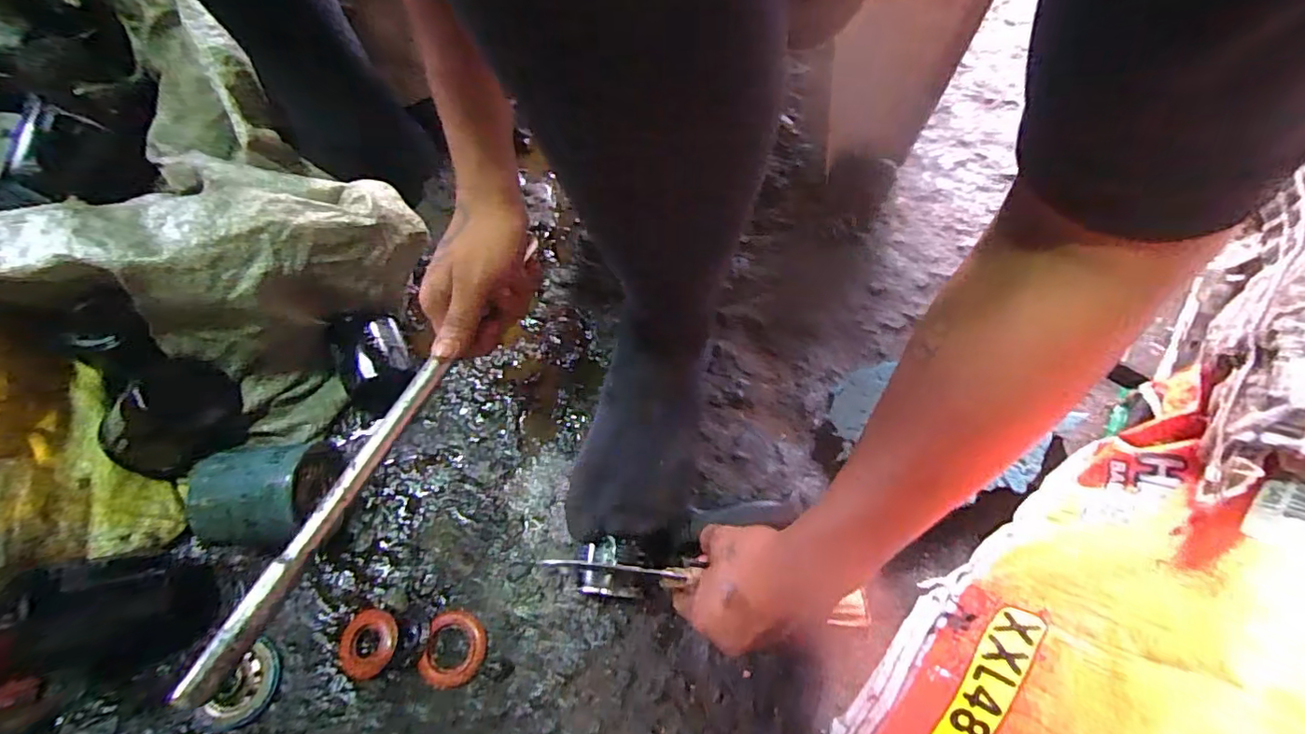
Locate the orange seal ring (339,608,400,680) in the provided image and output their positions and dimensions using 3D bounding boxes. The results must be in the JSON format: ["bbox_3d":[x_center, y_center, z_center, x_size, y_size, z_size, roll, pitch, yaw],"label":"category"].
[{"bbox_3d":[-0.230,0.223,0.453,0.047,0.008,0.051,0,67,0],"label":"orange seal ring"}]

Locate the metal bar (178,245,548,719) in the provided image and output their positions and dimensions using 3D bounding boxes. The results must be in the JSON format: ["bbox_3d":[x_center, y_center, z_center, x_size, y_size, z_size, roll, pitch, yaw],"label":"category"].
[{"bbox_3d":[-0.189,0.080,0.330,0.013,0.015,0.219,22,61,9],"label":"metal bar"}]

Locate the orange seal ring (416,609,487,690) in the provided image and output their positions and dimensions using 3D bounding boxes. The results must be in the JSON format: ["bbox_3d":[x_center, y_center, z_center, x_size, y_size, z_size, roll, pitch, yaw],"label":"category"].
[{"bbox_3d":[-0.161,0.228,0.453,0.048,0.006,0.056,10,68,4],"label":"orange seal ring"}]

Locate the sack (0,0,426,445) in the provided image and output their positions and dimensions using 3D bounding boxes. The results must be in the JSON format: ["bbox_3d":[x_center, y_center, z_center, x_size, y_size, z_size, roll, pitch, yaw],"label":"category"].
[{"bbox_3d":[-0.512,-0.206,0.528,0.592,0.190,0.319,28,70,12],"label":"sack"}]

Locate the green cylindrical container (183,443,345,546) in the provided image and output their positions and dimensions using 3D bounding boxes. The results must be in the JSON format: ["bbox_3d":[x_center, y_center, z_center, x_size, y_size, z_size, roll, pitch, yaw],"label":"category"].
[{"bbox_3d":[-0.311,0.101,0.448,0.091,0.062,0.080,-3,67,-1],"label":"green cylindrical container"}]

